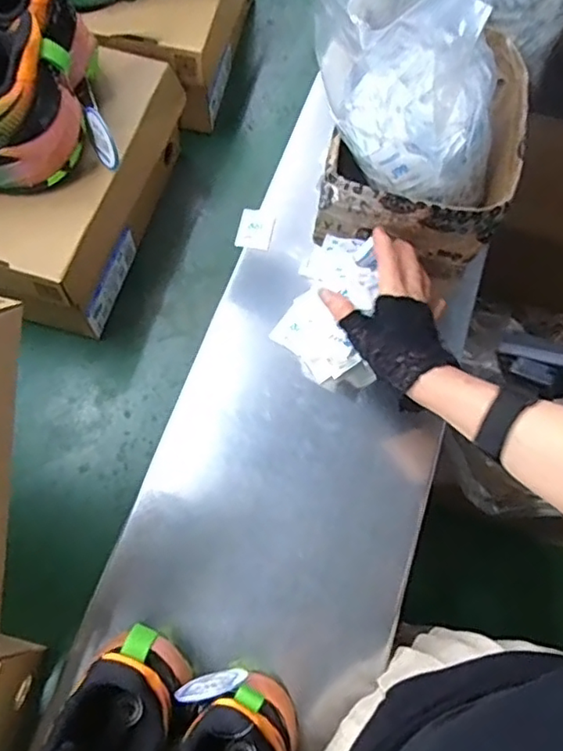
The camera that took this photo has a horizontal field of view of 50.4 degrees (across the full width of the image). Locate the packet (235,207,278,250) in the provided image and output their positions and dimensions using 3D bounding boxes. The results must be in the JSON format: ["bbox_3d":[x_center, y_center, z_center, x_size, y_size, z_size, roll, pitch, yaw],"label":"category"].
[{"bbox_3d":[-0.026,-0.151,0.620,0.036,0.009,0.048,13,70,3],"label":"packet"}]

